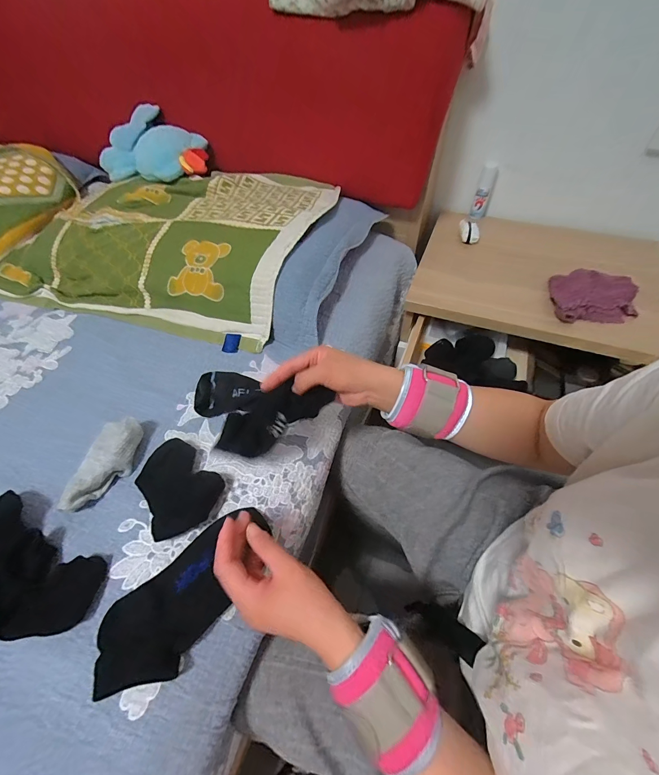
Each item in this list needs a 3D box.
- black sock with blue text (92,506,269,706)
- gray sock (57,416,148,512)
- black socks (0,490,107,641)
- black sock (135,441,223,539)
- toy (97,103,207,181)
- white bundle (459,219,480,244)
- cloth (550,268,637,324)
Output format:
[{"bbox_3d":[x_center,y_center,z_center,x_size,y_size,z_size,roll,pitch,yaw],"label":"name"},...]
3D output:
[{"bbox_3d":[-0.144,0.213,0.353,0.083,0.031,0.193,38,63,26],"label":"black sock with blue text"},{"bbox_3d":[-0.293,0.099,0.436,0.052,0.038,0.122,10,54,9],"label":"gray sock"},{"bbox_3d":[-0.335,0.197,0.365,0.172,0.045,0.161,1,53,2],"label":"black socks"},{"bbox_3d":[-0.194,0.124,0.426,0.087,0.021,0.118,-38,61,-24],"label":"black sock"},{"bbox_3d":[-0.407,-0.556,0.763,0.266,0.103,0.116,18,56,14],"label":"toy"},{"bbox_3d":[0.340,-0.383,0.814,0.036,0.024,0.088,4,53,4],"label":"white bundle"},{"bbox_3d":[0.515,-0.186,0.650,0.179,0.033,0.124,-3,53,-1],"label":"cloth"}]

